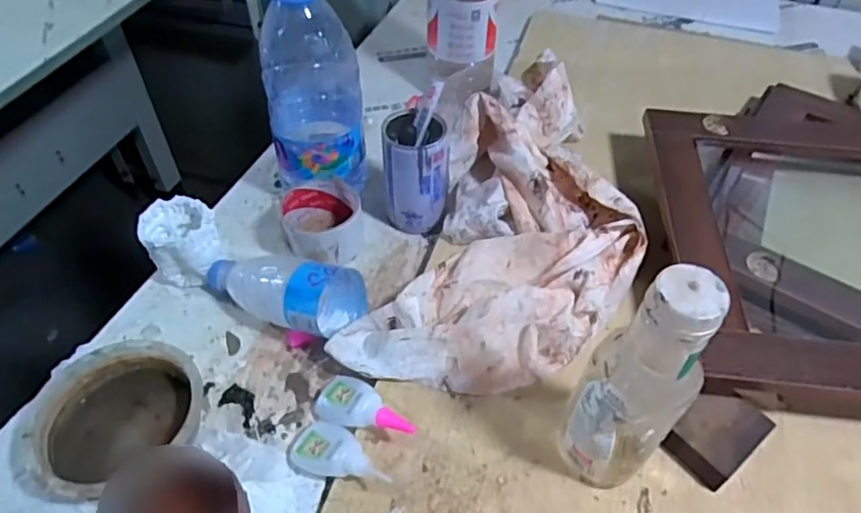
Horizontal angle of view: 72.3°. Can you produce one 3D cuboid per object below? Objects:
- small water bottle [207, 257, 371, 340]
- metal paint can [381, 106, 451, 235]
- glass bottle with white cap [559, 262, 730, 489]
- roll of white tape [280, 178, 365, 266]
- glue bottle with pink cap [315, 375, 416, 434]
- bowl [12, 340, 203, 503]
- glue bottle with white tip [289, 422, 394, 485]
[{"bbox_3d":[-0.140,0.030,0.531,0.154,0.063,0.067,12,49,9],"label":"small water bottle"},{"bbox_3d":[-0.014,-0.087,0.610,0.062,0.115,0.058,1,48,-1],"label":"metal paint can"},{"bbox_3d":[0.135,0.089,0.388,0.065,0.204,0.061,34,55,25],"label":"glass bottle with white cap"},{"bbox_3d":[-0.110,-0.031,0.612,0.079,0.049,0.089,-5,48,-7],"label":"roll of white tape"},{"bbox_3d":[-0.054,0.123,0.474,0.103,0.020,0.039,9,43,41],"label":"glue bottle with pink cap"},{"bbox_3d":[-0.255,0.131,0.469,0.143,0.035,0.123,-29,55,-25],"label":"bowl"},{"bbox_3d":[-0.071,0.154,0.453,0.086,0.026,0.039,10,45,35],"label":"glue bottle with white tip"}]

